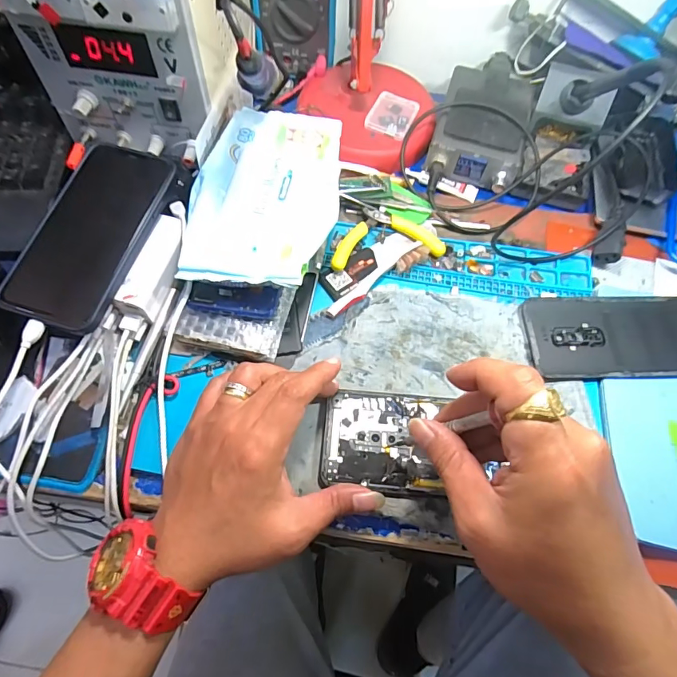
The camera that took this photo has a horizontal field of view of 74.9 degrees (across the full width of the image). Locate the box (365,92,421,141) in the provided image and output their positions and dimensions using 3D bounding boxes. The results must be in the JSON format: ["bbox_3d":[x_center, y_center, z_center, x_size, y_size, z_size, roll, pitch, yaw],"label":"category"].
[{"bbox_3d":[0.054,-0.226,0.448,0.043,0.011,0.052,23,65,8],"label":"box"}]

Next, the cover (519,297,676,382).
[{"bbox_3d":[0.231,-0.001,0.366,0.150,0.009,0.071,-1,64,-4],"label":"cover"}]

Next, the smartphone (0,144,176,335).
[{"bbox_3d":[-0.192,-0.083,0.344,0.079,0.010,0.156,18,71,5],"label":"smartphone"}]

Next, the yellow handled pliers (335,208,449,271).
[{"bbox_3d":[0.039,-0.094,0.398,0.099,0.013,0.060,-10,65,-8],"label":"yellow handled pliers"}]

